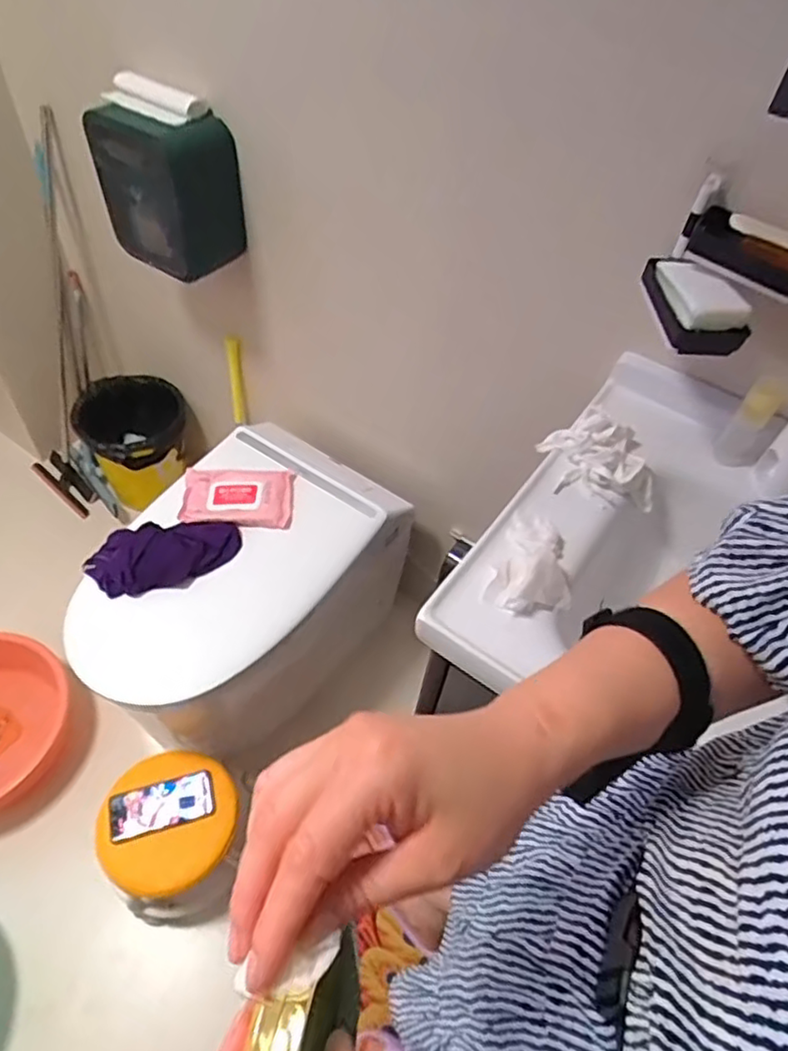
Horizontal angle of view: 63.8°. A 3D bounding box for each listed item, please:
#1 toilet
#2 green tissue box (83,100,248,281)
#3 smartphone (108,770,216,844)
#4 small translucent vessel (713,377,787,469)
[{"bbox_3d":[-0.303,0.157,1.314,0.364,0.505,0.639,34,56,20],"label":"toilet"},{"bbox_3d":[-0.393,-0.594,1.116,0.202,0.243,0.145,31,55,19],"label":"green tissue box"},{"bbox_3d":[-0.401,0.485,1.094,0.169,0.006,0.076,-10,60,-17],"label":"smartphone"},{"bbox_3d":[0.435,-0.121,0.762,0.052,0.099,0.057,36,57,21],"label":"small translucent vessel"}]

